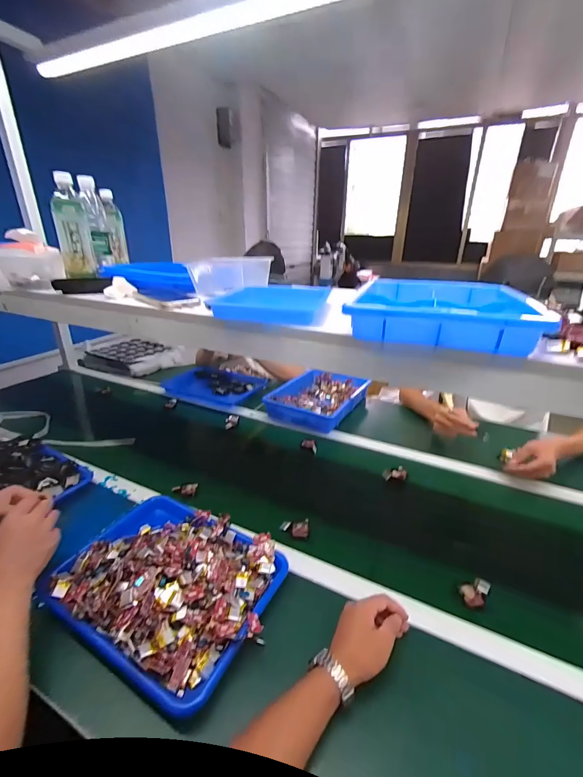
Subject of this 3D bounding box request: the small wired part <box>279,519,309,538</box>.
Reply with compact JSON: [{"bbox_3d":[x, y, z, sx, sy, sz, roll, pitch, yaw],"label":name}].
[{"bbox_3d":[0.007,0.277,0.688,0.057,0.016,0.037,4,24,6],"label":"small wired part"}]

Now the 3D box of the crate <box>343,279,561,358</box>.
[{"bbox_3d":[0.213,-0.115,0.501,0.215,0.045,0.280,9,26,18],"label":"crate"}]

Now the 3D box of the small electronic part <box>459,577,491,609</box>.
[{"bbox_3d":[0.298,0.332,0.564,0.037,0.022,0.047,19,30,35],"label":"small electronic part"}]

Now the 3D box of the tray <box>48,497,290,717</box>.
[{"bbox_3d":[-0.196,0.296,0.564,0.343,0.067,0.261,15,28,29],"label":"tray"}]

